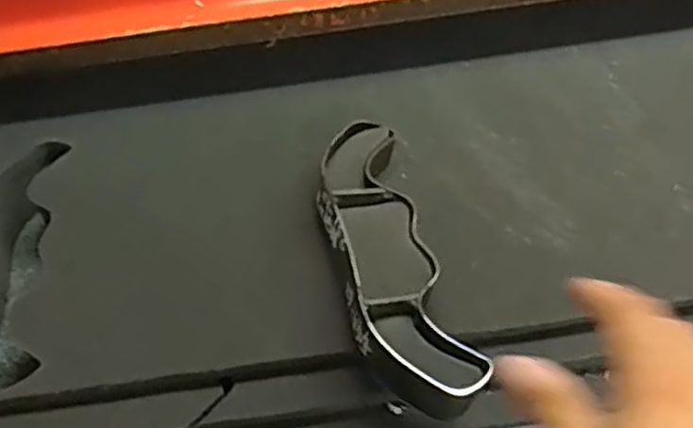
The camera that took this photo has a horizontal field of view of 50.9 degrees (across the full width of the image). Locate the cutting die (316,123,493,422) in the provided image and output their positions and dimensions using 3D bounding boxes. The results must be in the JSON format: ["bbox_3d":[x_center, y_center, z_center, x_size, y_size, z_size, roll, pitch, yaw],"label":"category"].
[{"bbox_3d":[0.024,0.027,0.469,0.070,0.037,0.227,-13,49,-6],"label":"cutting die"}]

